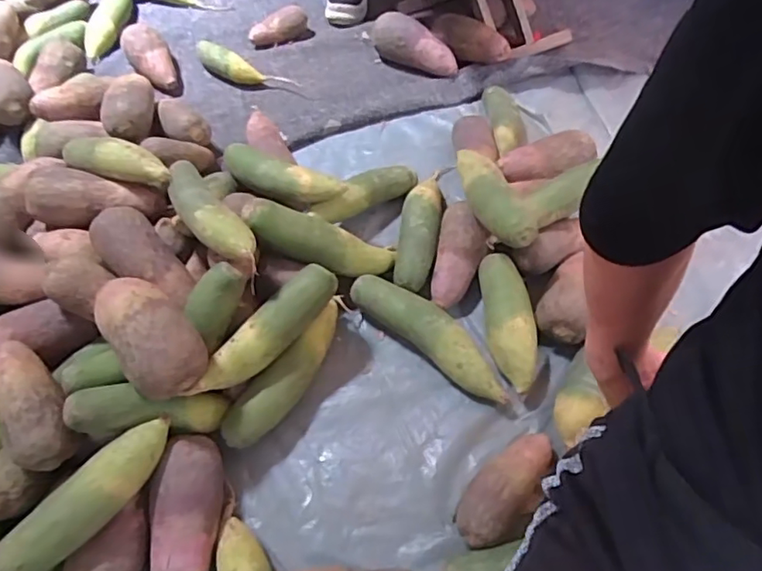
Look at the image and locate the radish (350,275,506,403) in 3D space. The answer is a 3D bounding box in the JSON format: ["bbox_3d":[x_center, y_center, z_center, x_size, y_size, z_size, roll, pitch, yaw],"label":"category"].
[{"bbox_3d":[0.063,0.065,0.749,0.236,0.055,0.060,36,65,20],"label":"radish"}]

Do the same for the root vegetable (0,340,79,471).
[{"bbox_3d":[-0.380,0.121,0.611,0.067,0.054,0.151,-33,64,-18],"label":"root vegetable"}]

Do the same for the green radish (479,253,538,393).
[{"bbox_3d":[0.163,0.039,0.747,0.058,0.050,0.193,-3,58,-2],"label":"green radish"}]

